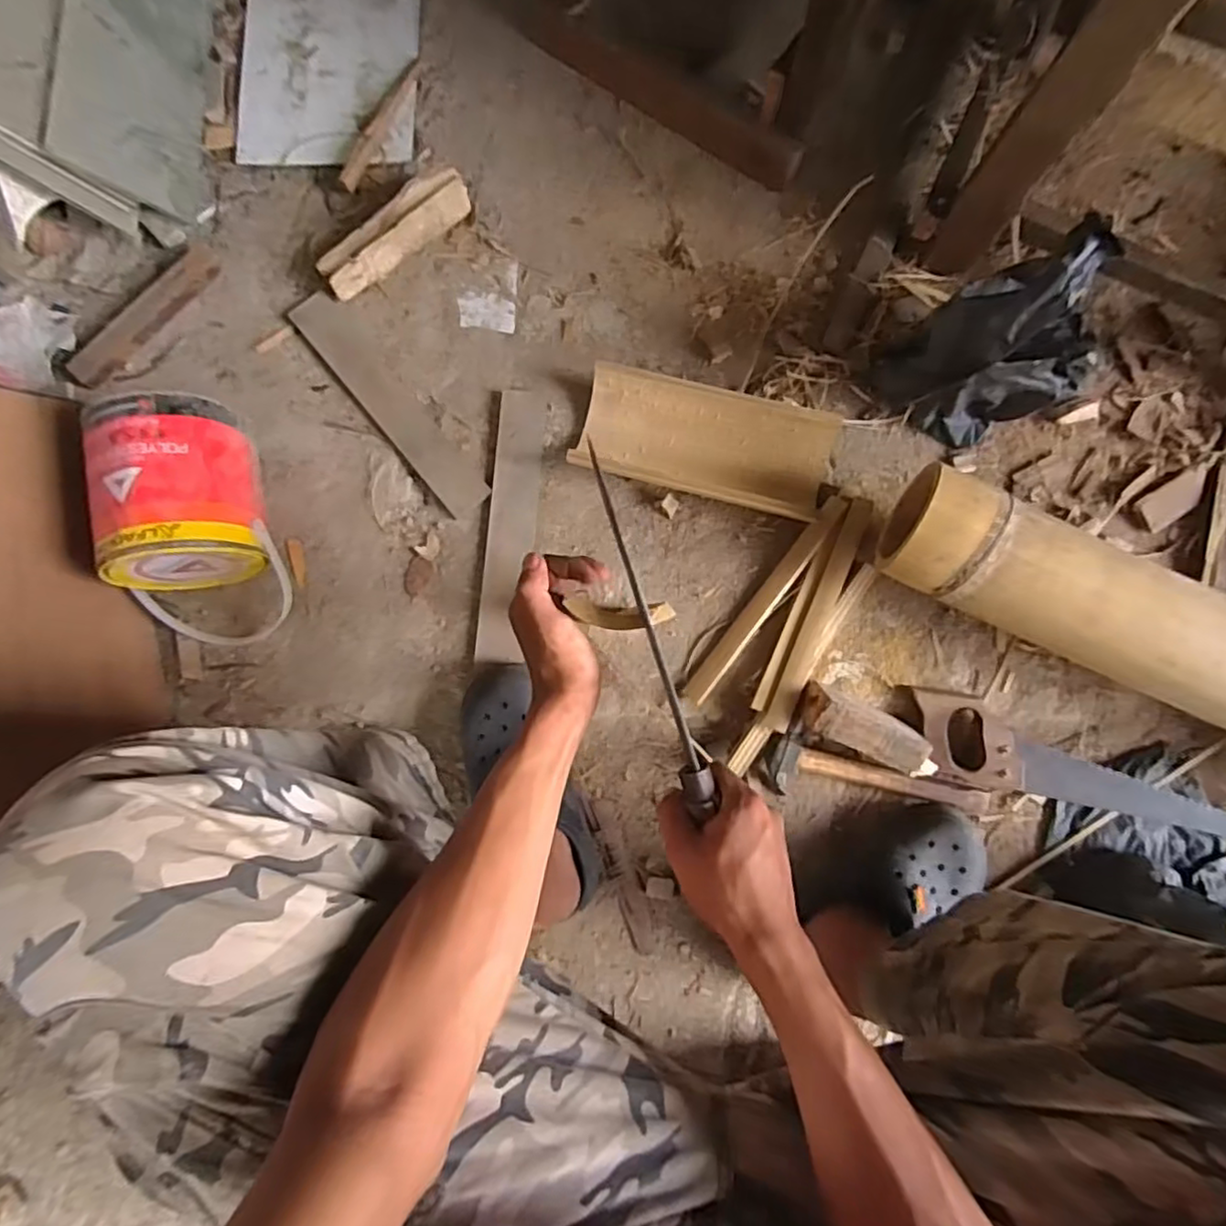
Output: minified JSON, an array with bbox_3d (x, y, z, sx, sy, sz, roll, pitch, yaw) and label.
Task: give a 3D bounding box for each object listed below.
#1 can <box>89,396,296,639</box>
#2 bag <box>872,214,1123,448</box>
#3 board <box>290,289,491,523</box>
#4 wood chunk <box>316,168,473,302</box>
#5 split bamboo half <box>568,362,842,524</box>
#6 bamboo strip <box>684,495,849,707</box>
[{"bbox_3d":[-0.433,-0.091,0.693,0.151,0.168,0.231,-2,82,1],"label":"can"},{"bbox_3d":[0.390,-0.261,0.644,0.175,0.259,0.121,-23,82,-2],"label":"bag"},{"bbox_3d":[-0.264,-0.247,0.780,0.052,0.012,0.327,-39,83,-5],"label":"board"},{"bbox_3d":[-0.258,-0.451,0.779,0.198,0.048,0.047,-40,83,-4],"label":"wood chunk"},{"bbox_3d":[0.105,-0.191,0.744,0.280,0.046,0.124,13,82,3],"label":"split bamboo half"},{"bbox_3d":[0.170,-0.016,0.733,0.026,0.011,0.274,36,83,6],"label":"bamboo strip"}]

